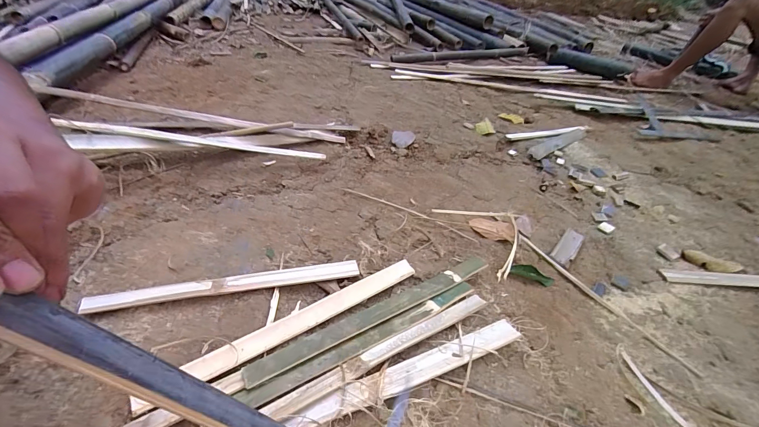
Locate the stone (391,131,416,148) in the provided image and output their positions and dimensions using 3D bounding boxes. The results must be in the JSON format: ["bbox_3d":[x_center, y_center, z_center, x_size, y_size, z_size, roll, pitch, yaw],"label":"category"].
[{"bbox_3d":[0.068,-0.217,0.993,0.065,0.016,0.099,5,39,4],"label":"stone"}]

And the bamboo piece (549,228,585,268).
[{"bbox_3d":[0.368,0.068,0.671,0.036,0.017,0.118,33,46,28],"label":"bamboo piece"}]

